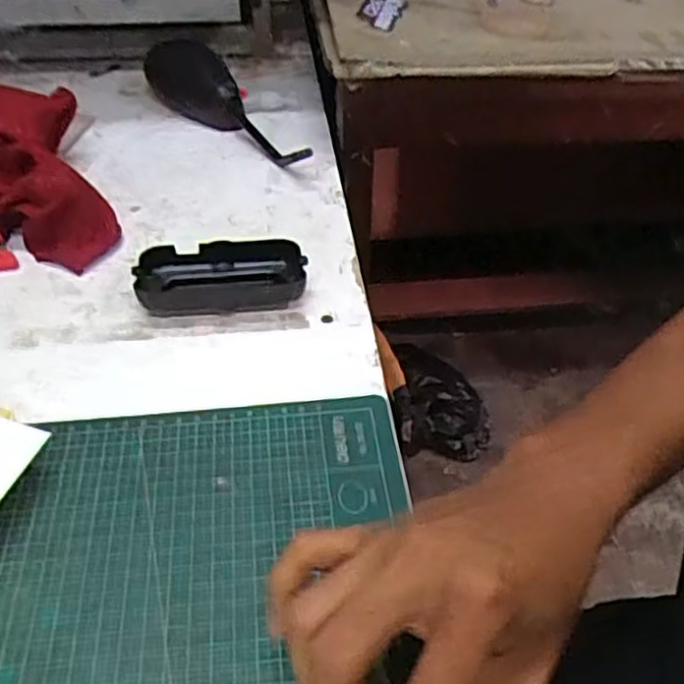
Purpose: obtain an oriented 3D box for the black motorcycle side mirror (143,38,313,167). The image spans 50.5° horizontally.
[{"bbox_3d":[-0.109,-0.212,0.670,0.072,0.038,0.240,-19,46,-20],"label":"black motorcycle side mirror"}]

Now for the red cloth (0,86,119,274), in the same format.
[{"bbox_3d":[-0.276,-0.130,0.547,0.170,0.072,0.192,-17,45,-18],"label":"red cloth"}]

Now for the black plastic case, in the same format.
[{"bbox_3d":[-0.083,-0.043,0.499,0.110,0.027,0.051,-6,43,-7],"label":"black plastic case"}]

